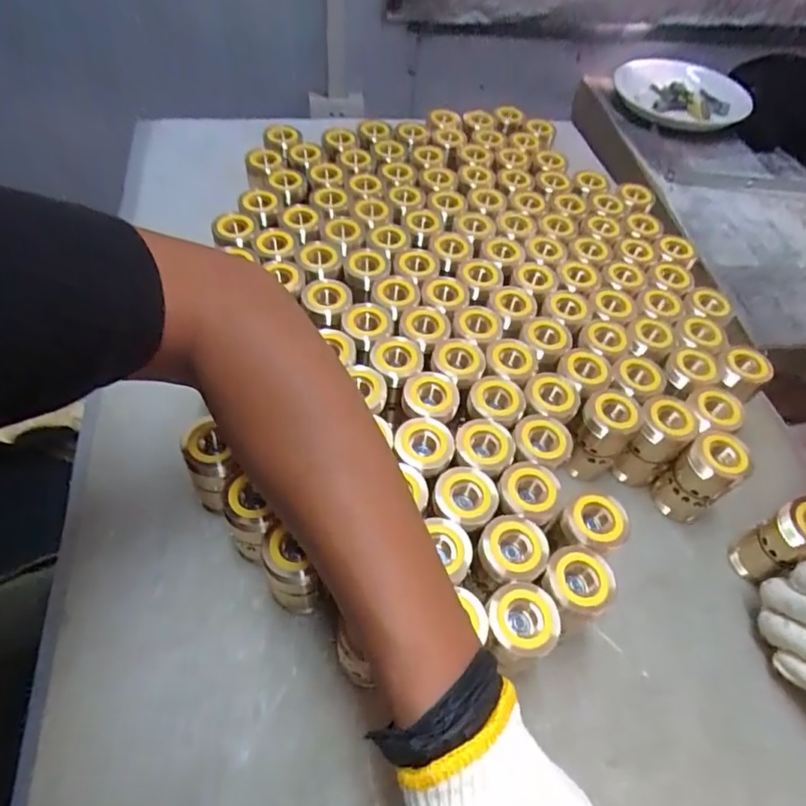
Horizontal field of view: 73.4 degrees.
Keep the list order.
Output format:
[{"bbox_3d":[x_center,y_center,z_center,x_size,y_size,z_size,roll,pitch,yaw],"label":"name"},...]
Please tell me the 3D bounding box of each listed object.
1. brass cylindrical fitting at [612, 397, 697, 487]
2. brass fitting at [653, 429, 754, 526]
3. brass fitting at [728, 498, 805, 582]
[{"bbox_3d":[0.191,0.031,0.417,0.035,0.074,0.039,26,54,14],"label":"brass cylindrical fitting"},{"bbox_3d":[0.221,0.055,0.401,0.038,0.069,0.038,-32,62,-27],"label":"brass fitting"},{"bbox_3d":[0.268,0.098,0.376,0.036,0.072,0.038,3,52,-4],"label":"brass fitting"}]

